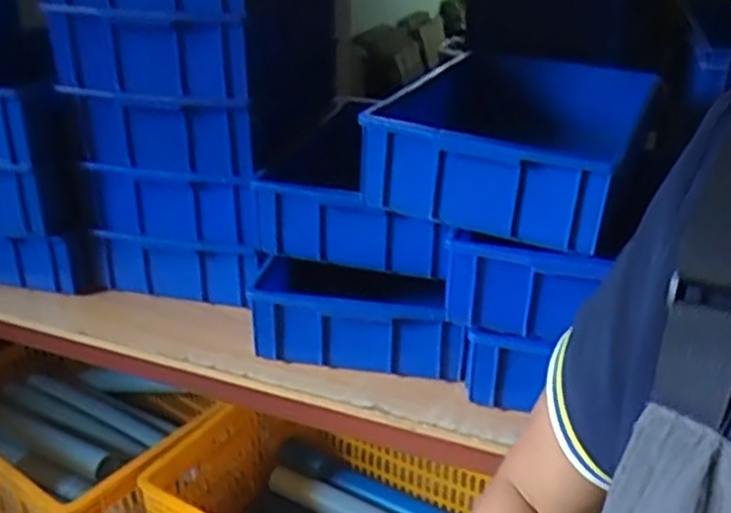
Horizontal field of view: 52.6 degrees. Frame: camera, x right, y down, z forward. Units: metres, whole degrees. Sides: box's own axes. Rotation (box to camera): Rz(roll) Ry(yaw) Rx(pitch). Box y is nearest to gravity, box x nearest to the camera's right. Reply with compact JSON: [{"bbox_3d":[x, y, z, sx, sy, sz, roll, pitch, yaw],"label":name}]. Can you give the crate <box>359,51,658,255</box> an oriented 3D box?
[{"bbox_3d":[0.192,-0.162,0.929,0.274,0.109,0.435,13,30,22],"label":"crate"}]

